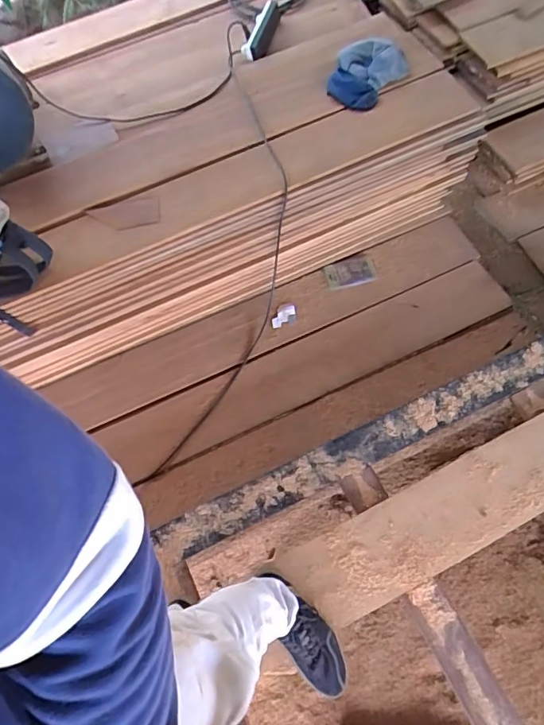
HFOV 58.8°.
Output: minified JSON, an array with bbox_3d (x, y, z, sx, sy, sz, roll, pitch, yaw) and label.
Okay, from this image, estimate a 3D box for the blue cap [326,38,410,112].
[{"bbox_3d":[0.281,-0.833,1.387,0.190,0.060,0.221,21,69,12],"label":"blue cap"}]

